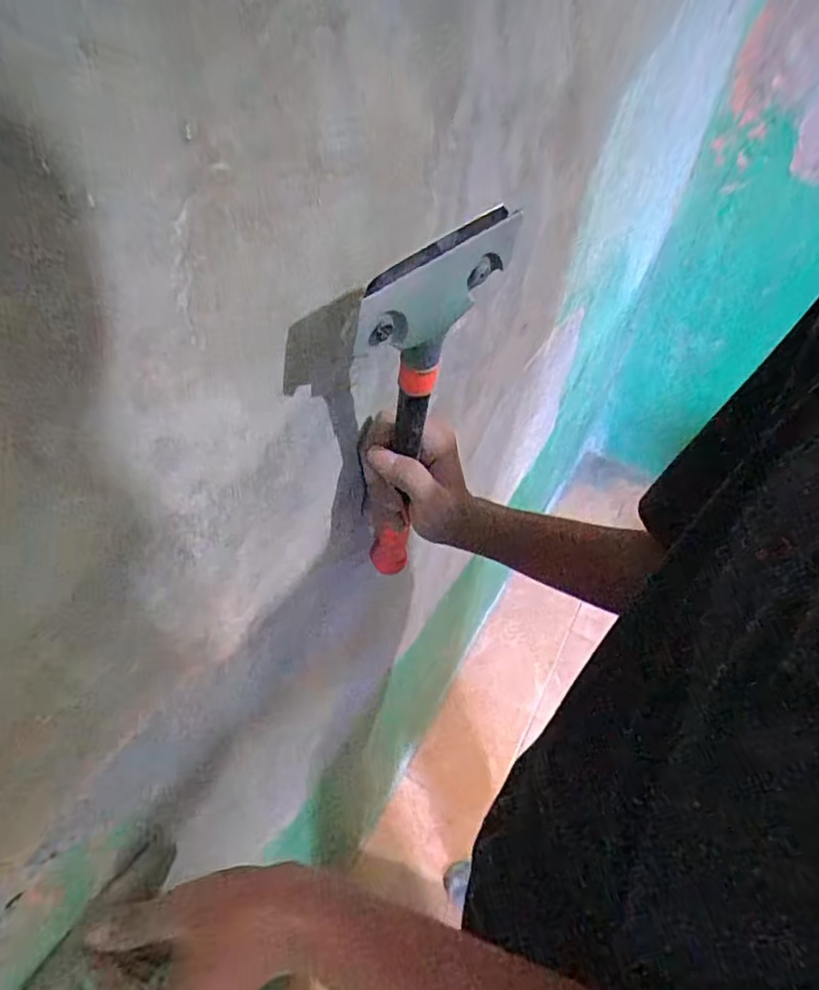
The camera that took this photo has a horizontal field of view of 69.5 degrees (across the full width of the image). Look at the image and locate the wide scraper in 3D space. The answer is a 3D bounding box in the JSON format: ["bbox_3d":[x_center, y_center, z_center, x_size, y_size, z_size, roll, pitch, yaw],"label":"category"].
[{"bbox_3d":[-0.002,-0.030,0.397,0.088,0.317,0.024,-30,64,-24],"label":"wide scraper"}]

